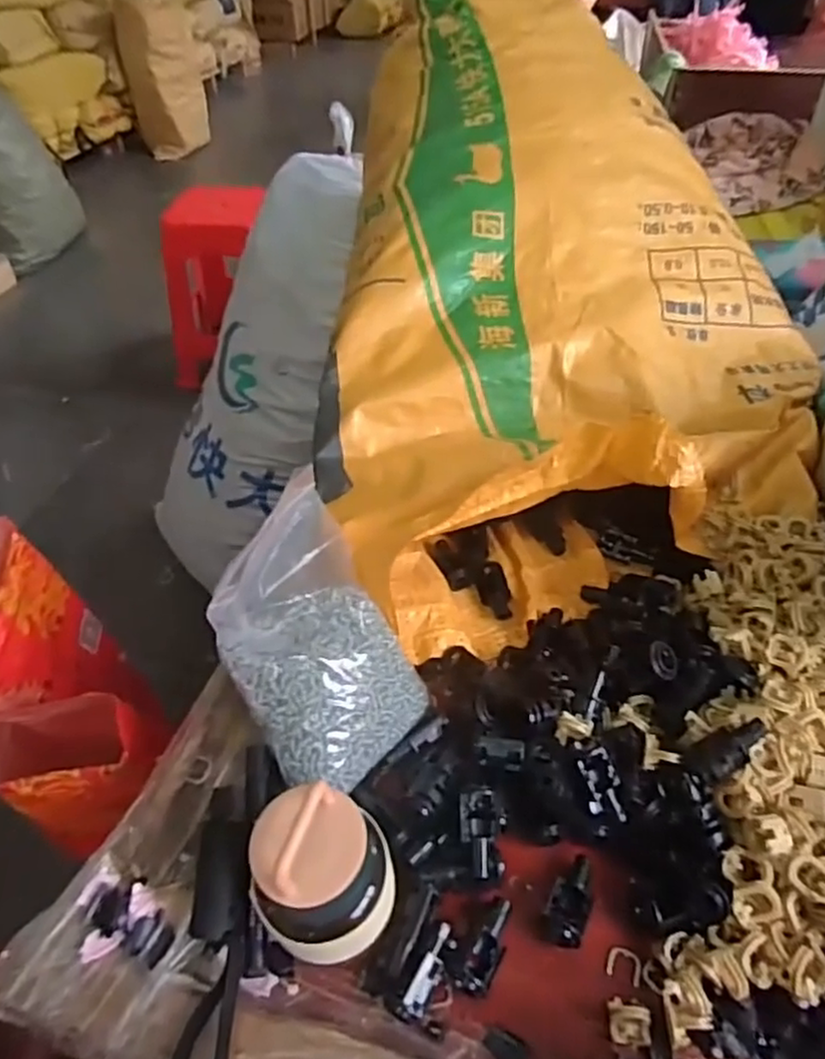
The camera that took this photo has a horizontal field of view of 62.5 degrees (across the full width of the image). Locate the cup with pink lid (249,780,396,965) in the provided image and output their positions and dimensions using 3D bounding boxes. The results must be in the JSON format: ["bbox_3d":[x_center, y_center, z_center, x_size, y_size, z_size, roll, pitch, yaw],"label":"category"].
[{"bbox_3d":[-0.048,0.187,0.375,0.071,0.113,0.070,0,45,1],"label":"cup with pink lid"}]

